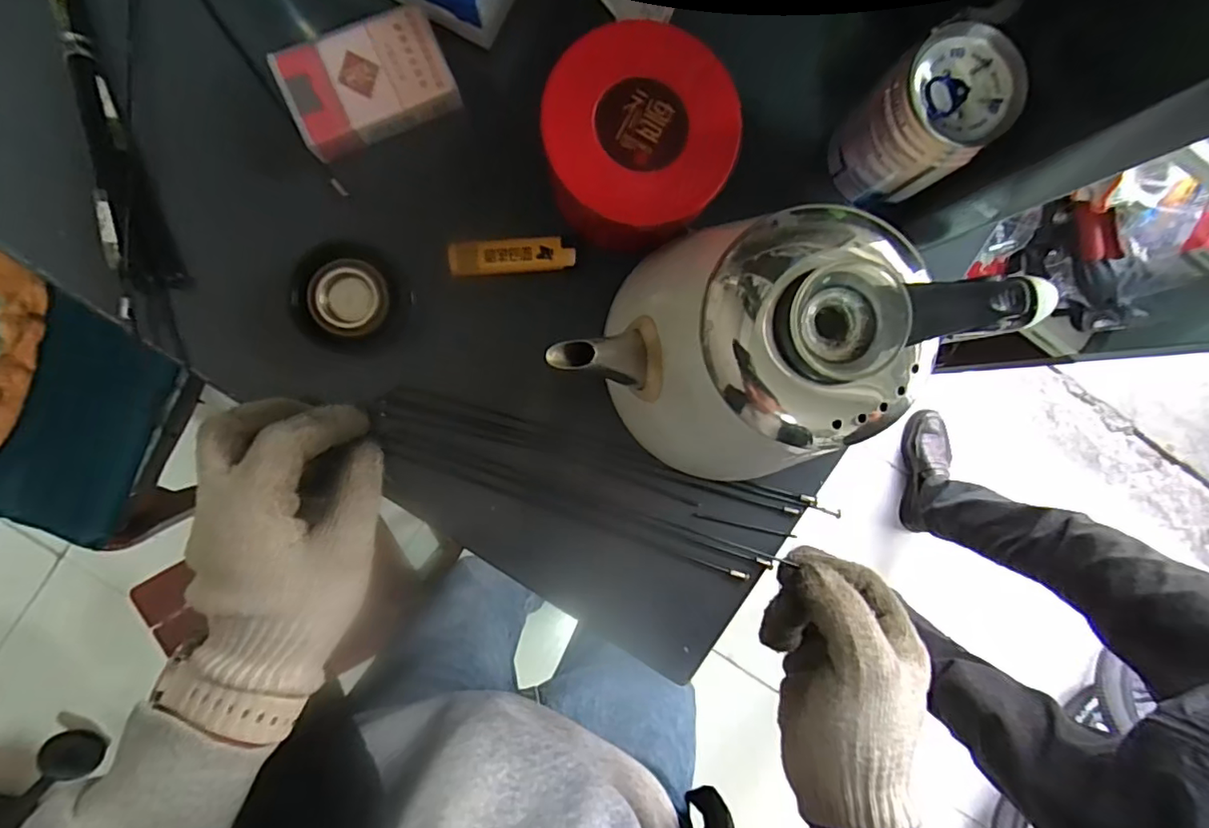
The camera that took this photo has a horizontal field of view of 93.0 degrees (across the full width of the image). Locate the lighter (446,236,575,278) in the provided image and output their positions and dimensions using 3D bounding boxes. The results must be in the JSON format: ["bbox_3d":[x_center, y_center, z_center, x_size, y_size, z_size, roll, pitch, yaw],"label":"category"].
[{"bbox_3d":[-0.055,-0.095,0.344,0.073,0.008,0.021,-5,92,-4],"label":"lighter"}]

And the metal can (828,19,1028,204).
[{"bbox_3d":[0.171,-0.157,0.311,0.059,0.083,0.060,0,92,-4],"label":"metal can"}]

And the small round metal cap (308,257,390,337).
[{"bbox_3d":[-0.145,-0.066,0.328,0.042,0.008,0.042,14,91,-5],"label":"small round metal cap"}]

